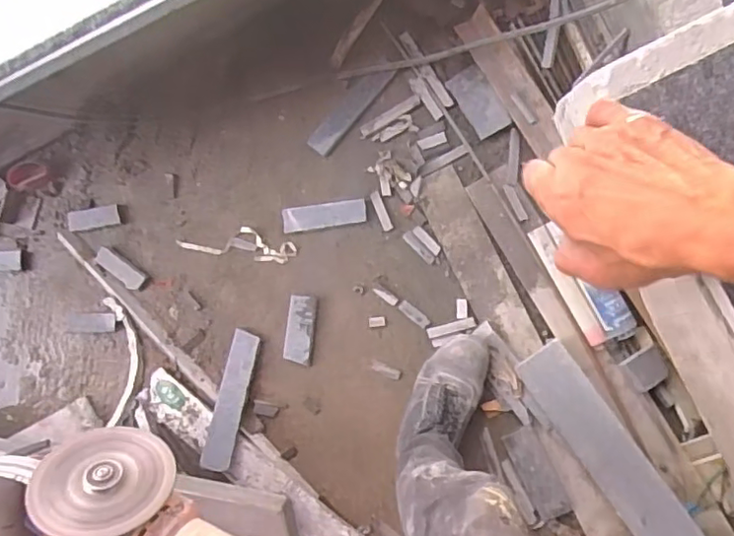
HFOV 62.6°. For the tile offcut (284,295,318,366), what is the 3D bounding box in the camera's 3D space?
[{"bbox_3d":[-0.132,0.123,1.209,0.058,0.013,0.135,6,81,-4],"label":"tile offcut"}]

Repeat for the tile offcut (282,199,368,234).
[{"bbox_3d":[-0.086,-0.106,1.226,0.168,0.015,0.049,-7,84,7],"label":"tile offcut"}]

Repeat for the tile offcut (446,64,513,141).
[{"bbox_3d":[0.219,-0.327,1.179,0.066,0.012,0.140,-31,84,7],"label":"tile offcut"}]

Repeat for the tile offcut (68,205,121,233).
[{"bbox_3d":[-0.577,-0.104,1.269,0.113,0.013,0.044,-10,87,9],"label":"tile offcut"}]

